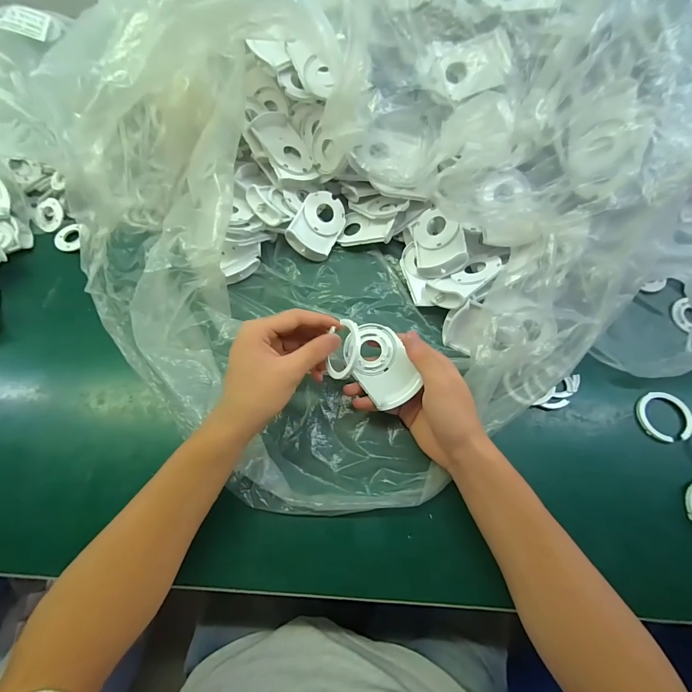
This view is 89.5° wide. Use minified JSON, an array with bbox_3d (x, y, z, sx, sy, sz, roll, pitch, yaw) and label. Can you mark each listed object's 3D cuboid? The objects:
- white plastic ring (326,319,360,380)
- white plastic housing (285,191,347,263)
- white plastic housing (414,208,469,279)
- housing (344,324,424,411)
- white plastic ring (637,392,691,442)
[{"bbox_3d":[-0.001,0.004,0.291,0.004,0.041,0.051,5,101,-35],"label":"white plastic ring"},{"bbox_3d":[-0.036,-0.151,0.440,0.058,0.018,0.085,30,78,-22],"label":"white plastic housing"},{"bbox_3d":[0.109,-0.119,0.405,0.057,0.020,0.081,-17,70,34],"label":"white plastic housing"},{"bbox_3d":[0.033,0.017,0.337,0.052,0.013,0.081,-24,71,-9],"label":"housing"},{"bbox_3d":[0.326,0.072,0.358,0.050,0.008,0.050,0,66,1],"label":"white plastic ring"}]

